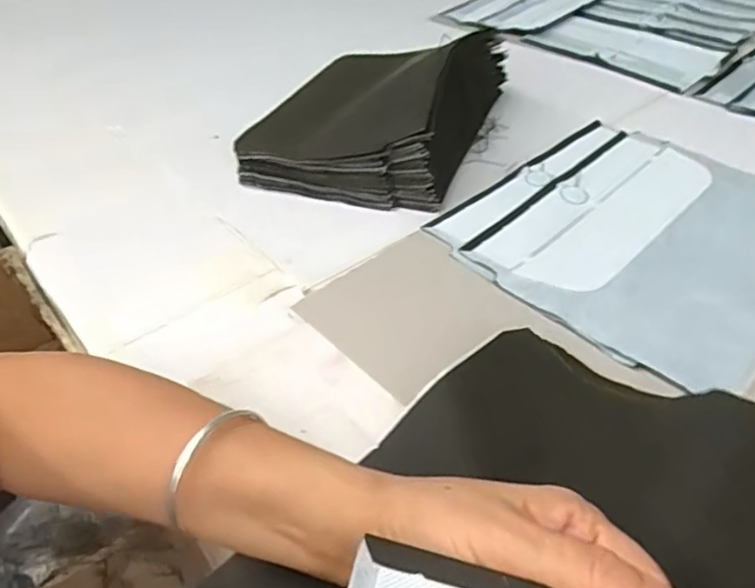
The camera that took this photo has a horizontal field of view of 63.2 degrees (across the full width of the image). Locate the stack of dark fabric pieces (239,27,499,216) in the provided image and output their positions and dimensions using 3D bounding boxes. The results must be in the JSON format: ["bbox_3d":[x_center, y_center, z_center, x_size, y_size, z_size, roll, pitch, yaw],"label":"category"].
[{"bbox_3d":[-0.003,-0.203,0.621,0.212,0.077,0.250,14,47,18],"label":"stack of dark fabric pieces"}]

